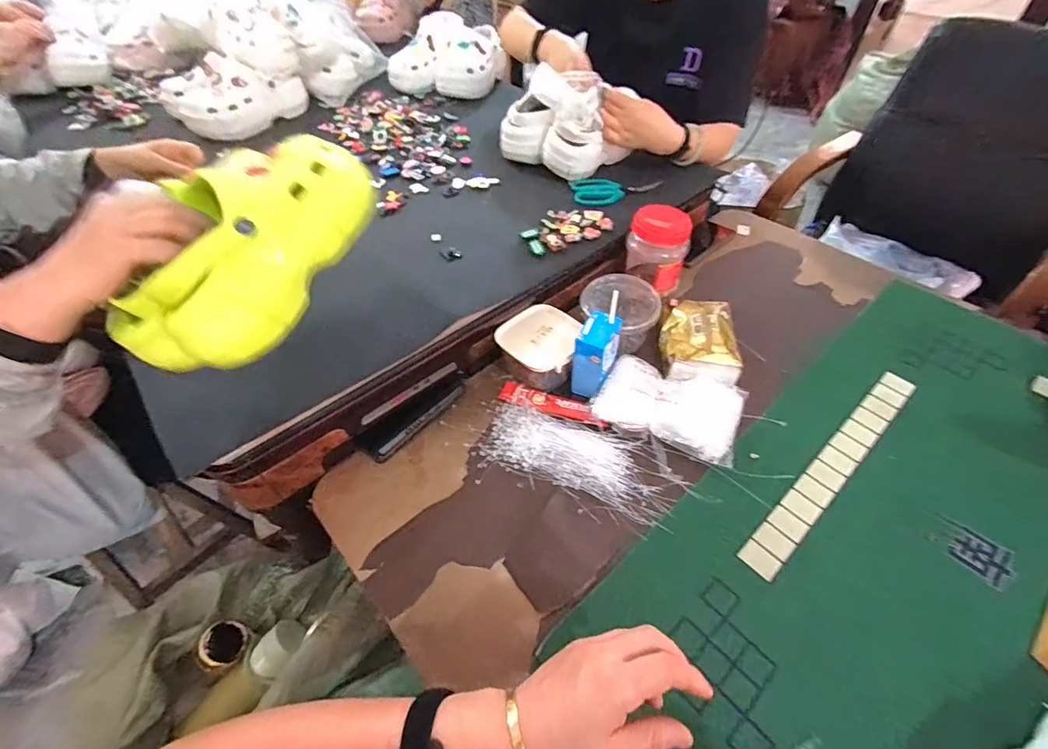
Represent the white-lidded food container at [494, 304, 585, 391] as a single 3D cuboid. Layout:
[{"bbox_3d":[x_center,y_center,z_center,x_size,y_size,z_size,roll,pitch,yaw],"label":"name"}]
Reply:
[{"bbox_3d":[0.029,-0.039,0.697,0.107,0.065,0.115,31,56,23],"label":"white-lidded food container"}]

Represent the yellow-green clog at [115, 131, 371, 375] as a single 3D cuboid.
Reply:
[{"bbox_3d":[-0.255,-0.121,0.433,0.114,0.095,0.264,28,74,22],"label":"yellow-green clog"}]

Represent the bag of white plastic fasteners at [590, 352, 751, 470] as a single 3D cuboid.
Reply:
[{"bbox_3d":[0.196,0.037,0.635,0.182,0.035,0.126,21,53,17],"label":"bag of white plastic fasteners"}]

